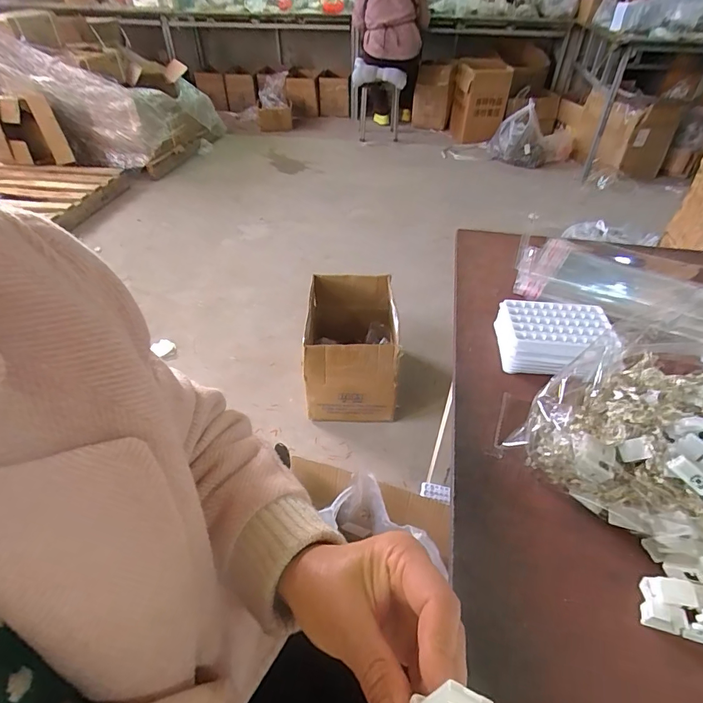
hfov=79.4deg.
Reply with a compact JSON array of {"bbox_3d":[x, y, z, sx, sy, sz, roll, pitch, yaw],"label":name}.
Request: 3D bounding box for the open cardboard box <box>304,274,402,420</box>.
[{"bbox_3d":[0.000,-0.029,1.383,0.274,0.277,0.422,-1,43,-2],"label":"open cardboard box"}]

